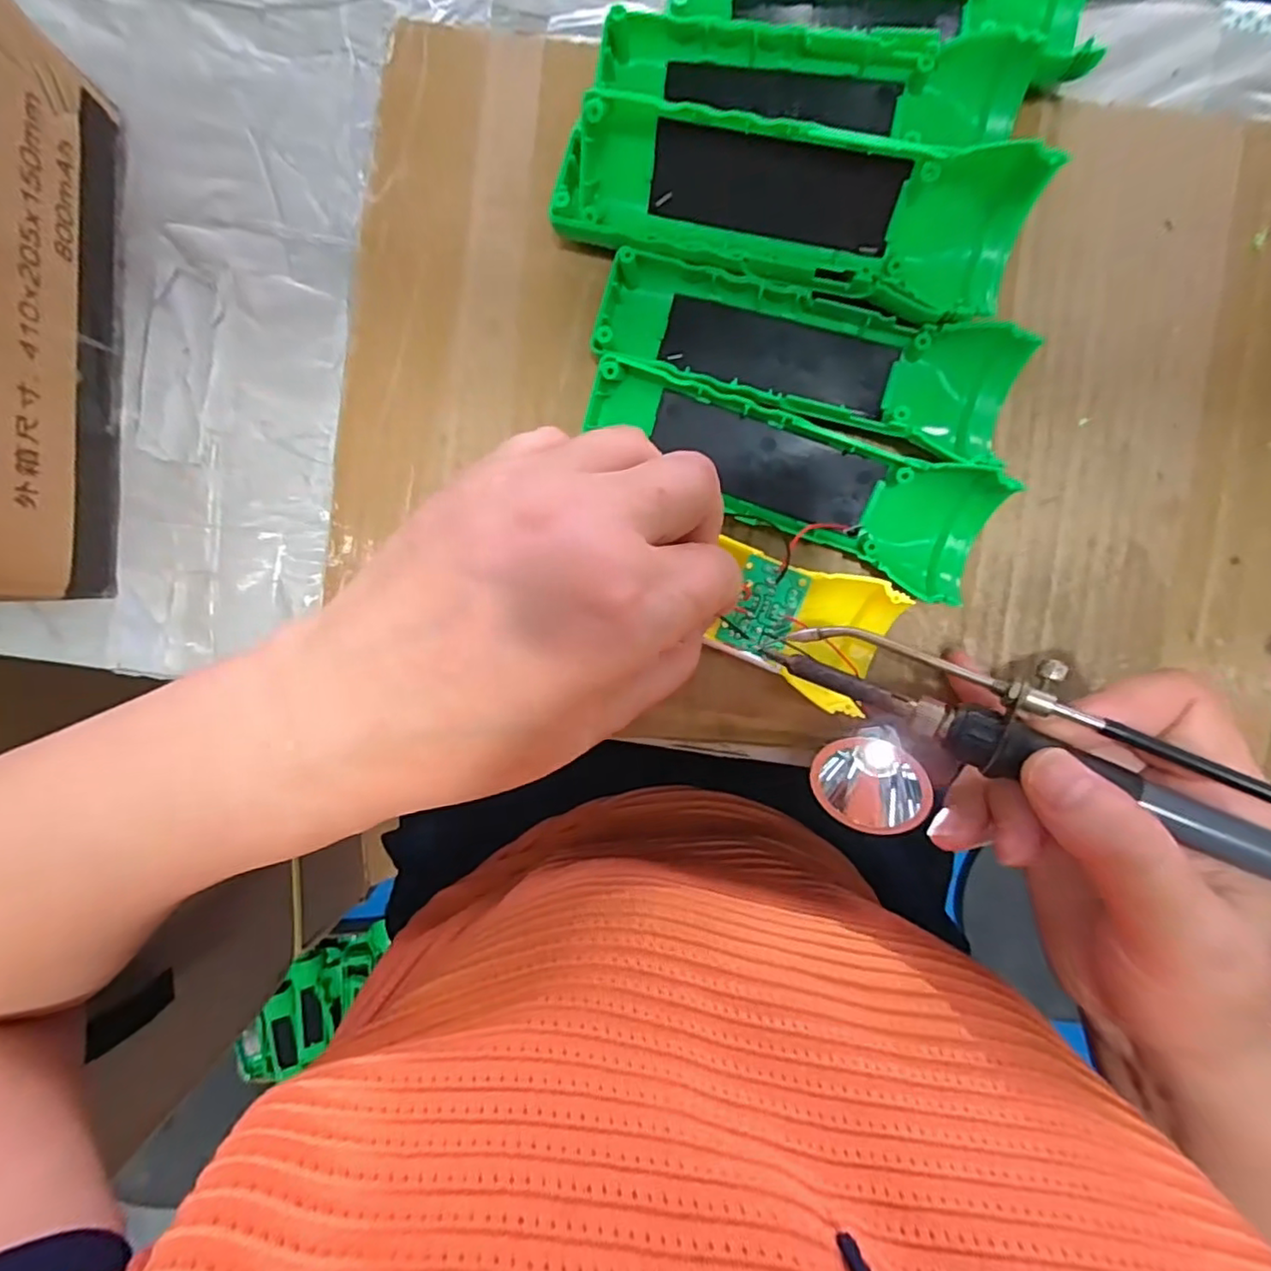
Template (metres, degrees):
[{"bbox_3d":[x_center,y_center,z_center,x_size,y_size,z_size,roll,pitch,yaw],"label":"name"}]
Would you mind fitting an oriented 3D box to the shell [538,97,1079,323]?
[{"bbox_3d":[0.059,-0.159,0.234,0.179,0.050,0.052,14,93,0],"label":"shell"}]

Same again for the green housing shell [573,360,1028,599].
[{"bbox_3d":[0.061,-0.060,0.248,0.164,0.030,0.050,17,93,0],"label":"green housing shell"}]

